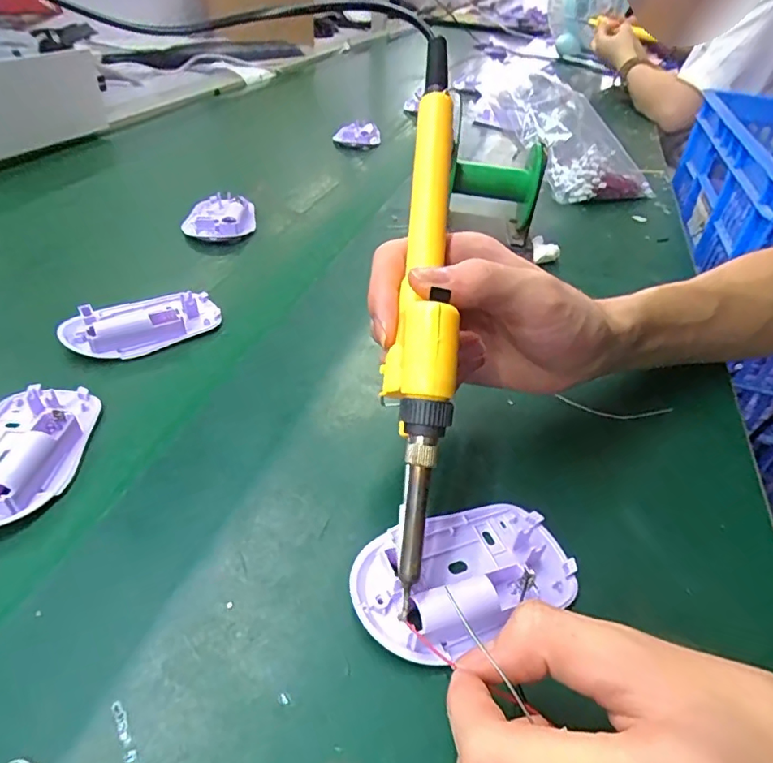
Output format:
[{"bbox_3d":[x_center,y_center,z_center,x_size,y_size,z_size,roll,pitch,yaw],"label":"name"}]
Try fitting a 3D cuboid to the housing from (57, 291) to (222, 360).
[{"bbox_3d":[-0.160,-0.041,0.348,0.093,0.018,0.053,-25,47,-34],"label":"housing"}]

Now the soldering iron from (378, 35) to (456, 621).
[{"bbox_3d":[0.014,-0.039,0.215,0.024,0.031,0.236,5,73,-2],"label":"soldering iron"}]

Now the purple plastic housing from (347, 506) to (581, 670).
[{"bbox_3d":[0.033,0.077,0.224,0.094,0.016,0.056,-15,44,-25],"label":"purple plastic housing"}]

